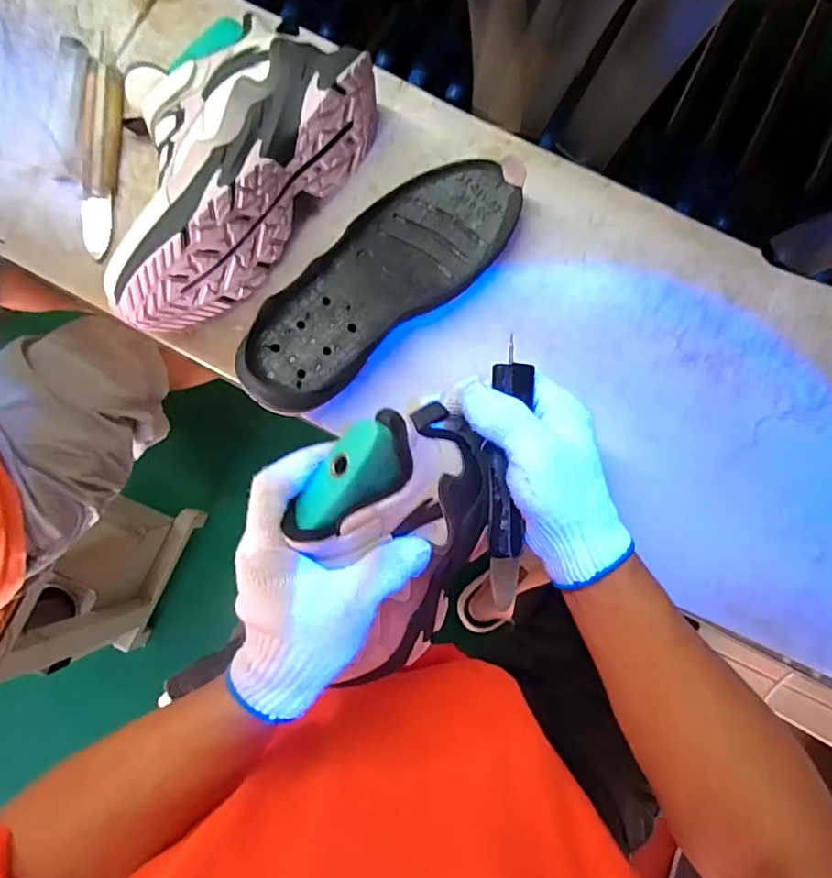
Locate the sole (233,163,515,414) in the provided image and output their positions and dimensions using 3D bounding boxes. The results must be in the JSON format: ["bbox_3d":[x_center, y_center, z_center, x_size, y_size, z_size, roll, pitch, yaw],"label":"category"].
[{"bbox_3d":[-0.029,-0.126,0.439,0.259,0.038,0.095,-41,86,-5],"label":"sole"}]

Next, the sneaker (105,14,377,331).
[{"bbox_3d":[-0.162,-0.215,0.413,0.157,0.104,0.257,37,85,3],"label":"sneaker"}]

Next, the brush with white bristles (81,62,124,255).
[{"bbox_3d":[-0.262,-0.234,0.459,0.030,0.016,0.167,1,85,-1],"label":"brush with white bristles"}]

